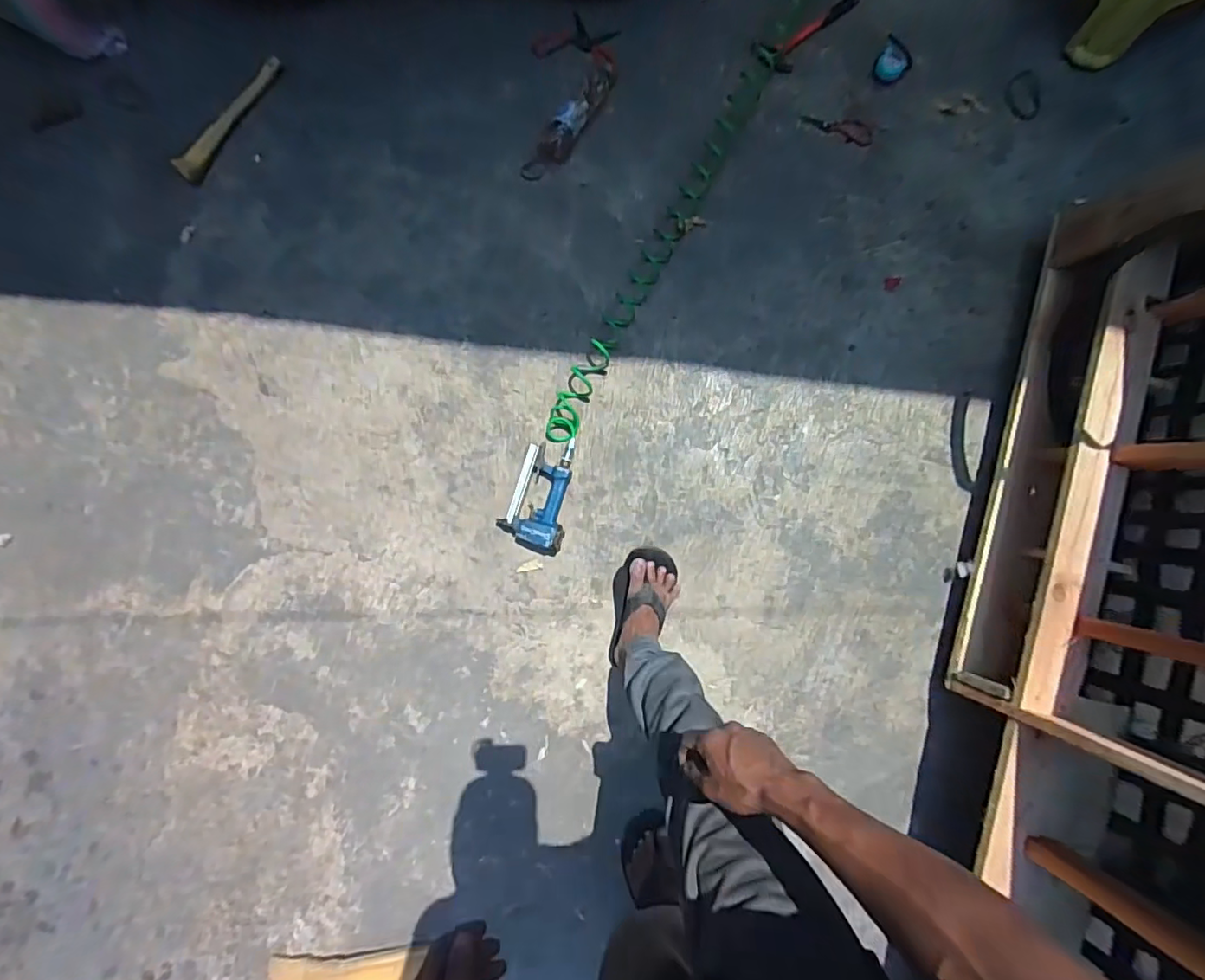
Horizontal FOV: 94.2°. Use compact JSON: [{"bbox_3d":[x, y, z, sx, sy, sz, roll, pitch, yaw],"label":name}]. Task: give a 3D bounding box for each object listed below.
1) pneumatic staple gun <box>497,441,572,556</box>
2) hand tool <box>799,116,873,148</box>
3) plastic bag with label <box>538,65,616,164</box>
[{"bbox_3d":[-0.128,0.006,1.181,0.139,0.038,0.245,17,85,2],"label":"pneumatic staple gun"},{"bbox_3d":[0.532,-0.820,1.263,0.164,0.034,0.039,26,86,3],"label":"hand tool"},{"bbox_3d":[-0.051,-0.857,1.252,0.067,0.055,0.262,35,86,4],"label":"plastic bag with label"}]

